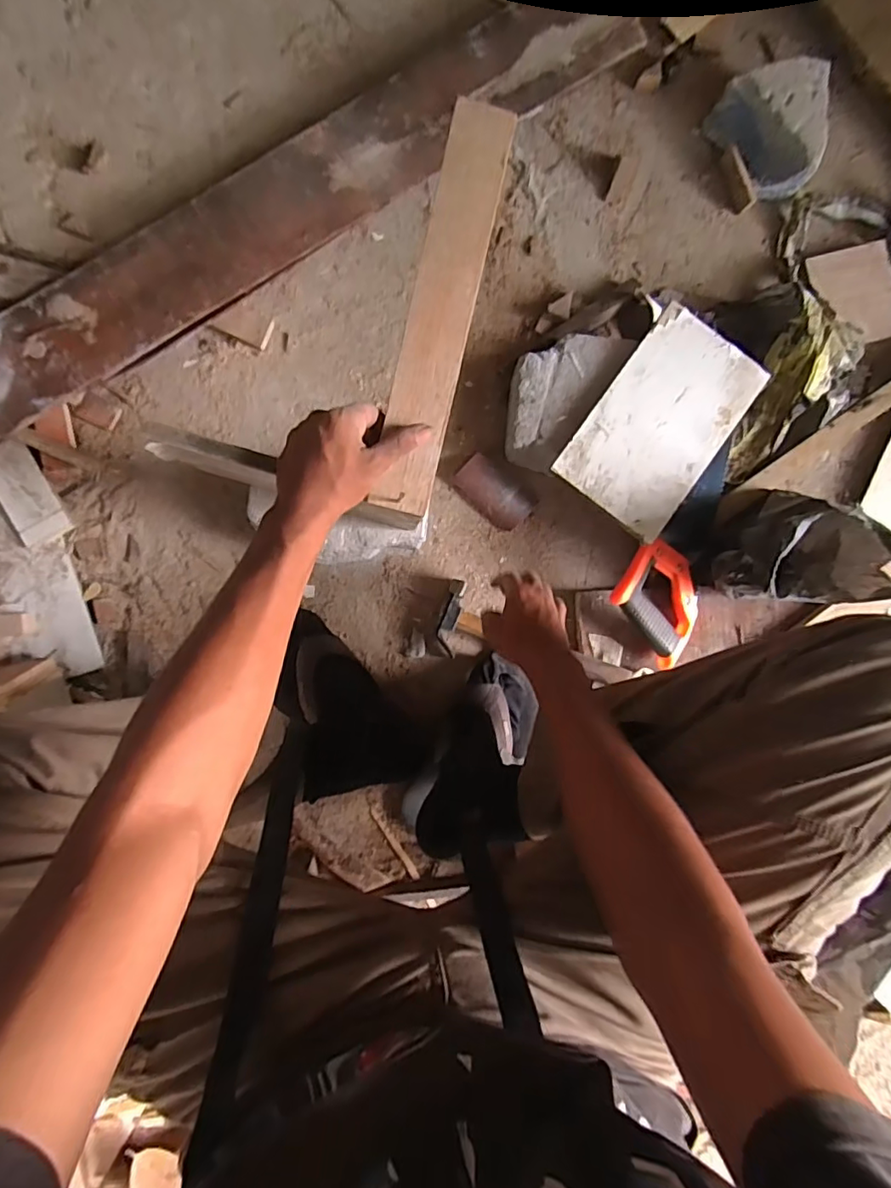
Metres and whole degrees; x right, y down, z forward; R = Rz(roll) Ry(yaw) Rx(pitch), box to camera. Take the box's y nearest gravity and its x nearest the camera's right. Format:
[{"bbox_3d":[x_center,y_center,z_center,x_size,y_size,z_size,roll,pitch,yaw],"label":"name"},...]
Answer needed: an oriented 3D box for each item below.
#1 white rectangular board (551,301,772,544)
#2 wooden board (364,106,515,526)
[{"bbox_3d":[0.254,-0.200,0.651,0.144,0.007,0.247,36,87,-4],"label":"white rectangular board"},{"bbox_3d":[-0.003,-0.236,0.472,0.053,0.010,0.331,12,94,-4],"label":"wooden board"}]

